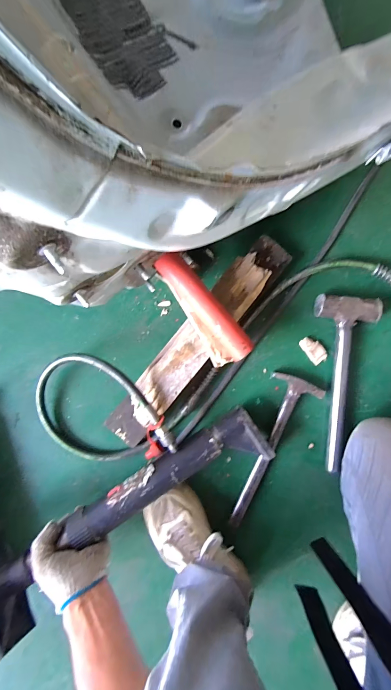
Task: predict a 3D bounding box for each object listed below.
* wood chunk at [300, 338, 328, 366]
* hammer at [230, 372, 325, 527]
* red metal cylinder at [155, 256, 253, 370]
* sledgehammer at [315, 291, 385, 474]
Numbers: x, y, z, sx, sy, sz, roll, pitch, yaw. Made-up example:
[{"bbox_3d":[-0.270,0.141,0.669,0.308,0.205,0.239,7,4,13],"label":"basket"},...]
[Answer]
[{"bbox_3d":[0.223,0.009,0.558,0.031,0.013,0.054,-38,89,0],"label":"wood chunk"},{"bbox_3d":[0.148,0.203,0.548,0.094,0.026,0.293,18,89,1],"label":"hammer"},{"bbox_3d":[0.012,-0.056,0.466,0.066,0.058,0.193,-36,88,2],"label":"red metal cylinder"},{"bbox_3d":[0.266,0.070,0.532,0.107,0.044,0.310,3,89,1],"label":"sledgehammer"}]

